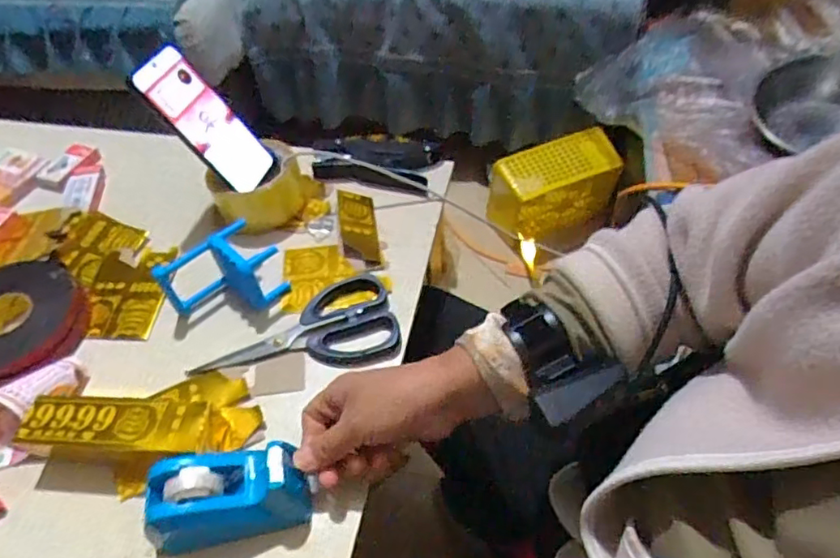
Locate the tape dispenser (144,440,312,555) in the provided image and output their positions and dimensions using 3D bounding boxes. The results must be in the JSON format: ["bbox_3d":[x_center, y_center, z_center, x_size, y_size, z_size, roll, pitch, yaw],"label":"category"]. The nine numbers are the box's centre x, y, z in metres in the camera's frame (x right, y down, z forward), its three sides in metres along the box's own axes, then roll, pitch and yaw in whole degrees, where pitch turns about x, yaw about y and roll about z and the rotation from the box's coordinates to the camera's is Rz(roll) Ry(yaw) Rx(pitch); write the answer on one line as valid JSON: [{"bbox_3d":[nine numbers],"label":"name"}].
[{"bbox_3d":[-0.138,0.155,0.410,0.105,0.055,0.055,-12,51,-6],"label":"tape dispenser"}]

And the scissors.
[{"bbox_3d":[-0.115,0.050,0.525,0.184,0.016,0.092,-14,51,-8],"label":"scissors"}]

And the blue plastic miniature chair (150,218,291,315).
[{"bbox_3d":[-0.184,0.002,0.534,0.099,0.067,0.063,-33,56,-21],"label":"blue plastic miniature chair"}]

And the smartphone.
[{"bbox_3d":[-0.216,-0.160,0.581,0.014,0.156,0.073,-14,42,36],"label":"smartphone"}]

